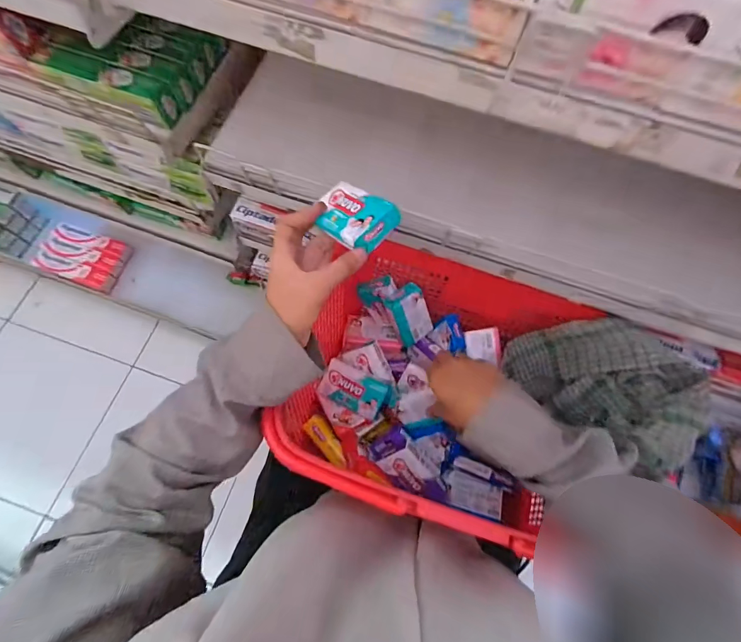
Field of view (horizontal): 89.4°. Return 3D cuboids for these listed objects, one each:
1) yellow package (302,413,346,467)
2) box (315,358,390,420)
[{"bbox_3d":[-0.058,0.152,0.480,0.026,0.024,0.085,-34,48,-13],"label":"yellow package"},{"bbox_3d":[-0.020,0.088,0.478,0.085,0.023,0.054,25,98,16],"label":"box"}]

